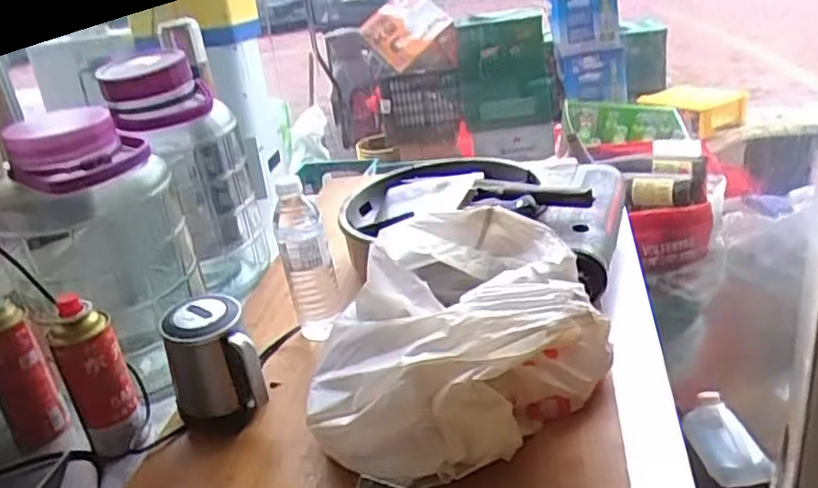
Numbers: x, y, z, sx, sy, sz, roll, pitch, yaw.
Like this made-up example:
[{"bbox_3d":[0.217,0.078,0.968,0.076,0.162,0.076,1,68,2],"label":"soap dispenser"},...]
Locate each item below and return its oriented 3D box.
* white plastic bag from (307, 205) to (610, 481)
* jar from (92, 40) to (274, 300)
[{"bbox_3d":[0.048,0.083,0.747,0.290,0.140,0.305,-4,26,8],"label":"white plastic bag"},{"bbox_3d":[-0.291,-0.081,0.963,0.150,0.343,0.129,-18,27,-20],"label":"jar"}]

